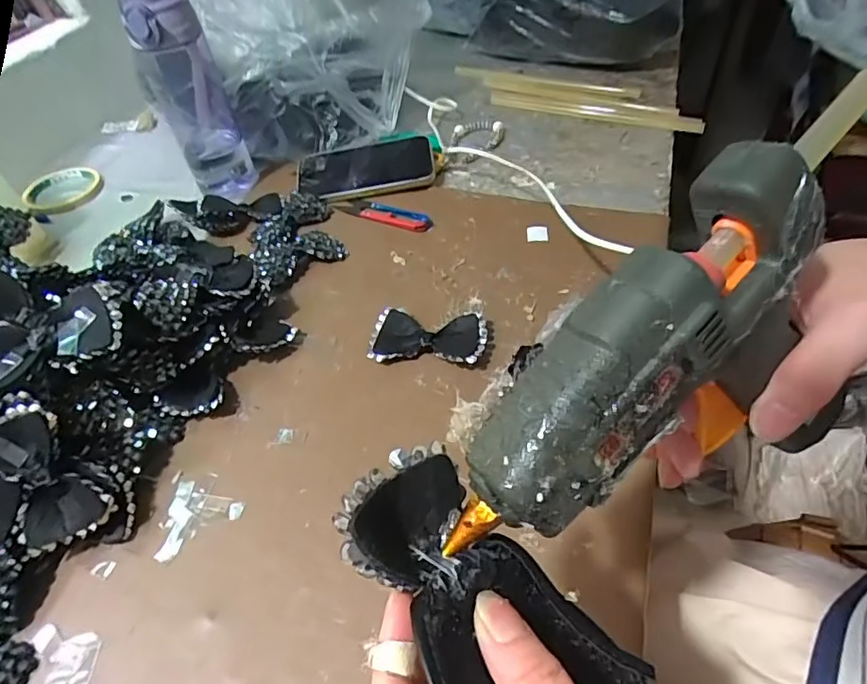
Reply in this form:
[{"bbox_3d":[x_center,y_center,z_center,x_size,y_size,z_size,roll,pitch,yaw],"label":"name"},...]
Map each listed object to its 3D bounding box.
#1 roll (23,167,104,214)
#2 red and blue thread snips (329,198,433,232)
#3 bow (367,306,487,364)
[{"bbox_3d":[-0.463,-0.192,0.672,0.089,0.014,0.095,-28,52,-18],"label":"roll"},{"bbox_3d":[-0.059,-0.142,0.582,0.123,0.007,0.028,20,54,22],"label":"red and blue thread snips"},{"bbox_3d":[-0.004,-0.003,0.449,0.093,0.017,0.052,4,49,10],"label":"bow"}]

